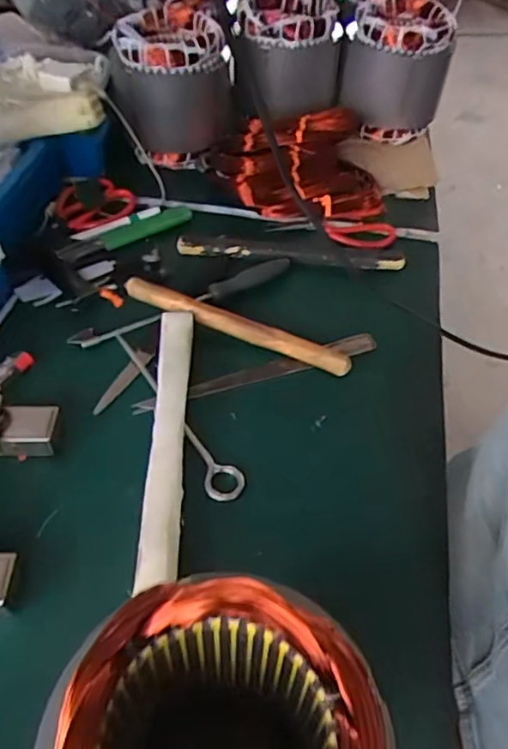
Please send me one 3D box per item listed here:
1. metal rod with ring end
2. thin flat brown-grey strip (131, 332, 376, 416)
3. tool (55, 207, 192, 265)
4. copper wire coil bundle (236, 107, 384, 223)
[{"bbox_3d":[-0.072,0.031,0.561,0.035,0.013,0.216,-24,54,-19],"label":"metal rod with ring end"},{"bbox_3d":[0.008,-0.002,0.591,0.255,0.009,0.025,-19,52,-15],"label":"thin flat brown-grey strip"},{"bbox_3d":[-0.155,-0.174,0.717,0.170,0.018,0.024,-28,52,-23],"label":"tool"},{"bbox_3d":[0.072,-0.279,0.781,0.194,0.072,0.166,3,53,1],"label":"copper wire coil bundle"}]

